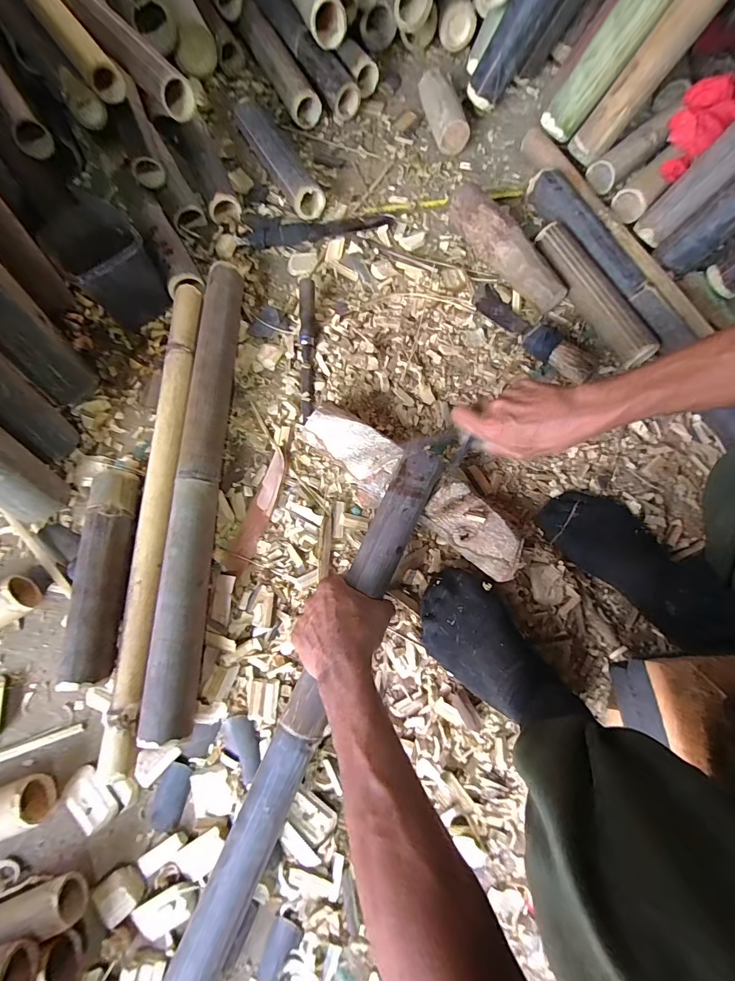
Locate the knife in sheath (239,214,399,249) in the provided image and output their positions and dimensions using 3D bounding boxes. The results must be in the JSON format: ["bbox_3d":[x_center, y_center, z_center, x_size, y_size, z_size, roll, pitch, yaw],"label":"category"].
[{"bbox_3d":[-0.089,-0.459,0.684,0.270,0.030,0.047,-10,74,-3],"label":"knife in sheath"}]

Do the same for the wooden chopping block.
[{"bbox_3d":[0.061,-0.005,0.528,0.323,0.060,0.101,31,76,8],"label":"wooden chopping block"}]

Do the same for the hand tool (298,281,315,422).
[{"bbox_3d":[-0.095,-0.221,0.613,0.022,0.019,0.223,0,87,0],"label":"hand tool"}]

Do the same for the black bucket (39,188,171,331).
[{"bbox_3d":[-0.381,-0.331,0.594,0.100,0.126,0.126,-41,78,-11],"label":"black bucket"}]

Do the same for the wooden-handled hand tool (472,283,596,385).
[{"bbox_3d":[0.258,-0.255,0.620,0.048,0.041,0.232,-40,78,-11],"label":"wooden-handled hand tool"}]

